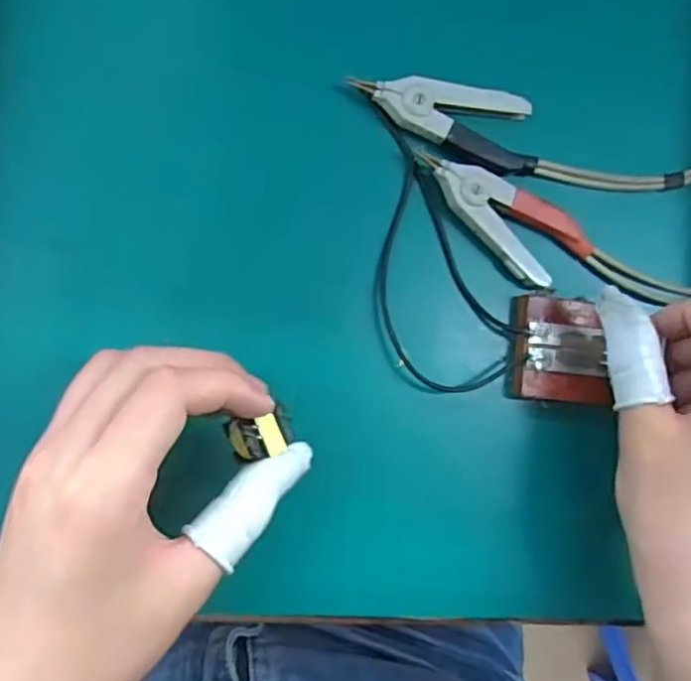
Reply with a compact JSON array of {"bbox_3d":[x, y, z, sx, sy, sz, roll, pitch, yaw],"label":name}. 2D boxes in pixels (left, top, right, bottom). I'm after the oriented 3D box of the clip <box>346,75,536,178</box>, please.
[{"bbox_3d":[0.048,-0.102,0.312,0.088,0.012,0.037,6,87,-9],"label":"clip"}]

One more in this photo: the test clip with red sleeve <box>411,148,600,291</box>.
[{"bbox_3d":[0.075,-0.062,0.314,0.087,0.012,0.038,42,82,-5],"label":"test clip with red sleeve"}]

